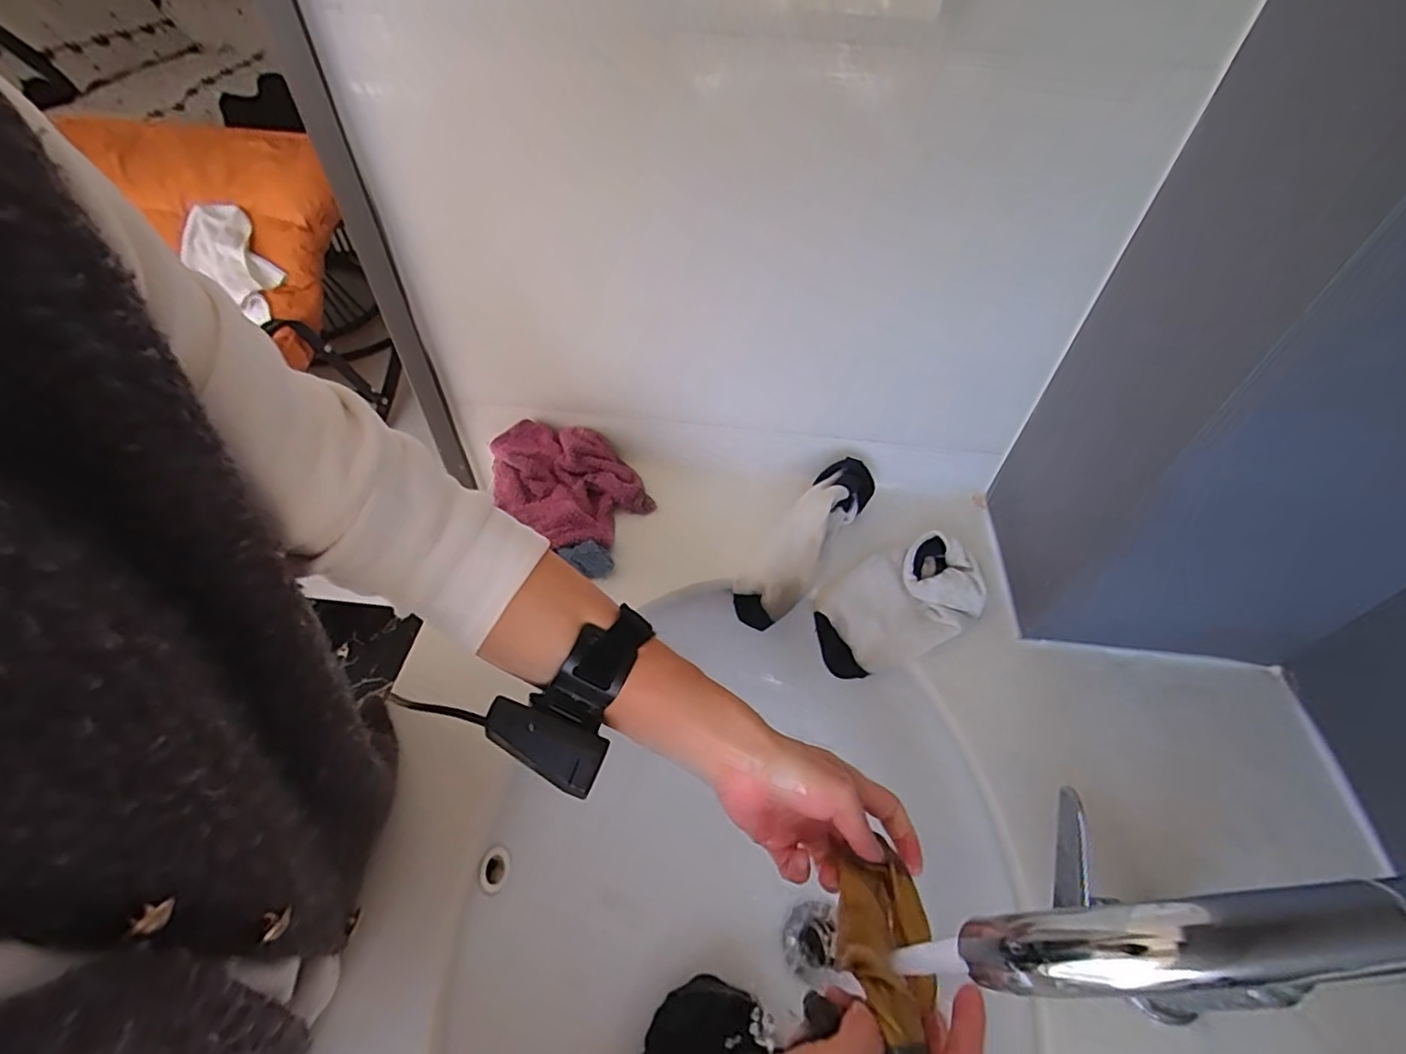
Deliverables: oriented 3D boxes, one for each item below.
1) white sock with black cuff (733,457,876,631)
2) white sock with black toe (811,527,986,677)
[{"bbox_3d":[0.094,0.011,0.554,0.055,0.052,0.178,33,77,23],"label":"white sock with black cuff"},{"bbox_3d":[0.172,0.074,0.534,0.128,0.084,0.092,-23,54,-19],"label":"white sock with black toe"}]

